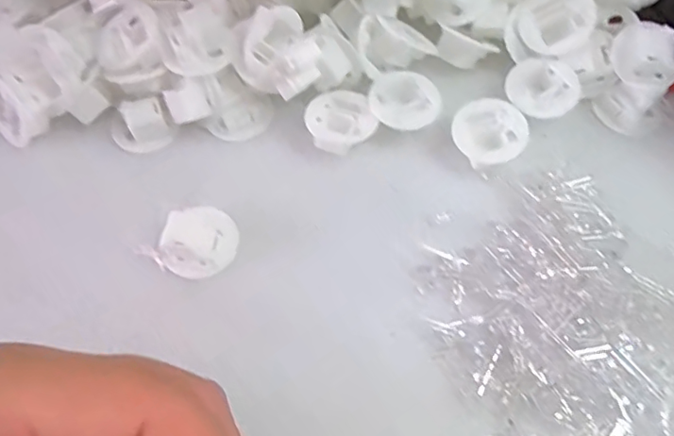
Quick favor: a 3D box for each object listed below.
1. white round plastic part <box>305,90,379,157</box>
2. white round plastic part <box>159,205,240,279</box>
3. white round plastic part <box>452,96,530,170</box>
[{"bbox_3d":[0.001,-0.045,0.261,0.029,0.011,0.029,0,66,1],"label":"white round plastic part"},{"bbox_3d":[-0.058,0.010,0.240,0.028,0.017,0.032,19,68,9],"label":"white round plastic part"},{"bbox_3d":[0.070,-0.039,0.255,0.030,0.009,0.031,0,66,1],"label":"white round plastic part"}]

